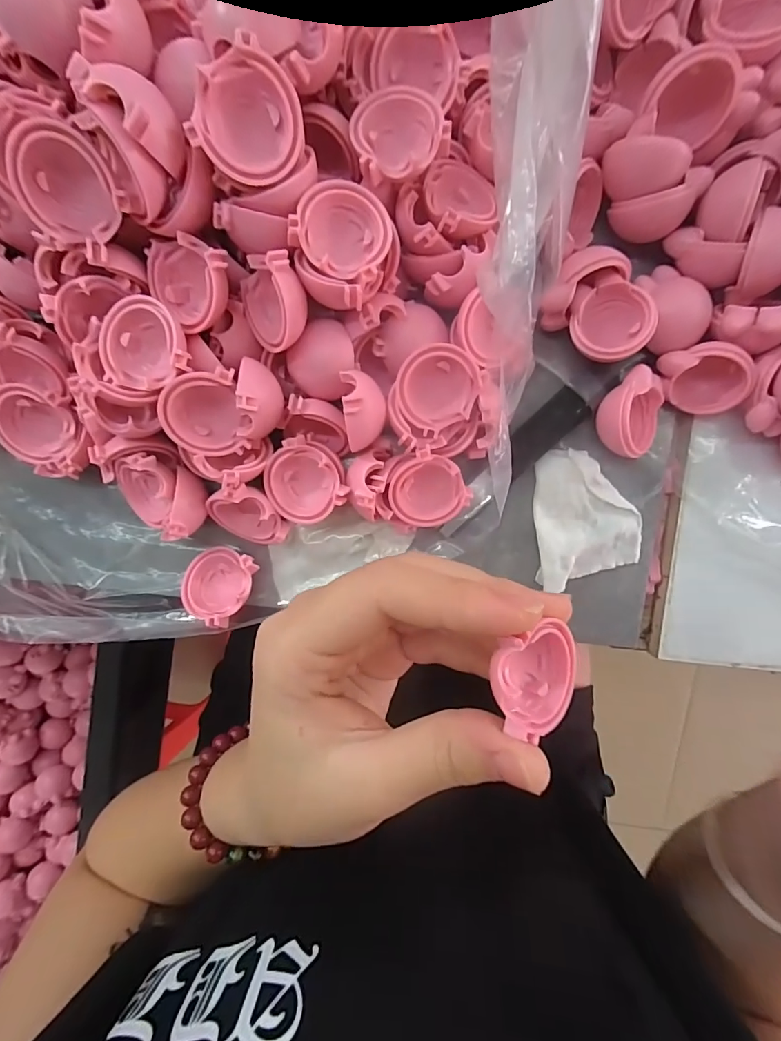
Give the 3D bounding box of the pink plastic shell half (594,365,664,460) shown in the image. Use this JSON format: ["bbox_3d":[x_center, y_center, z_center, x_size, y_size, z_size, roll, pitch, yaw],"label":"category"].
[{"bbox_3d":[0.096,-0.042,0.180,0.026,0.016,0.033,-15,95,-1],"label":"pink plastic shell half"}]

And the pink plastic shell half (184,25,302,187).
[{"bbox_3d":[-0.041,-0.114,0.132,0.031,0.010,0.029,-41,122,10],"label":"pink plastic shell half"}]

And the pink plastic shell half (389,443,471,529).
[{"bbox_3d":[0.013,-0.012,0.179,0.031,0.014,0.031,-7,116,-16],"label":"pink plastic shell half"}]

